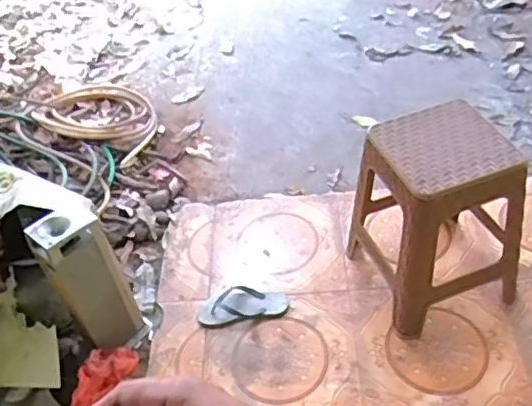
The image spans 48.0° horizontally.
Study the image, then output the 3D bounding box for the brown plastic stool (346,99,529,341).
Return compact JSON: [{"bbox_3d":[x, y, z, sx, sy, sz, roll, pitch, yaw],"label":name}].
[{"bbox_3d":[0.424,0.032,1.505,0.334,0.457,0.338,-19,46,-9],"label":"brown plastic stool"}]

